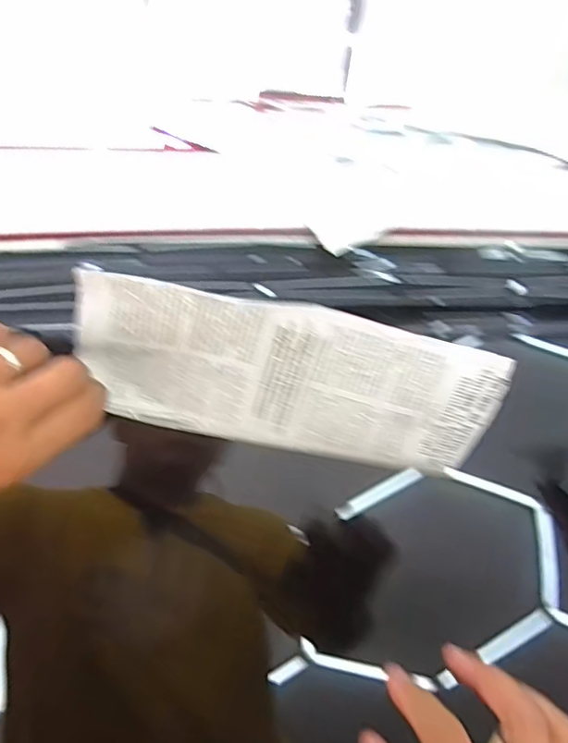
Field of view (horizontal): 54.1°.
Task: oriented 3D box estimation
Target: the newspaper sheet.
[{"bbox_3d":[0.003,0.010,0.367,0.267,0.112,0.012,13,35,-6],"label":"newspaper sheet"}]

